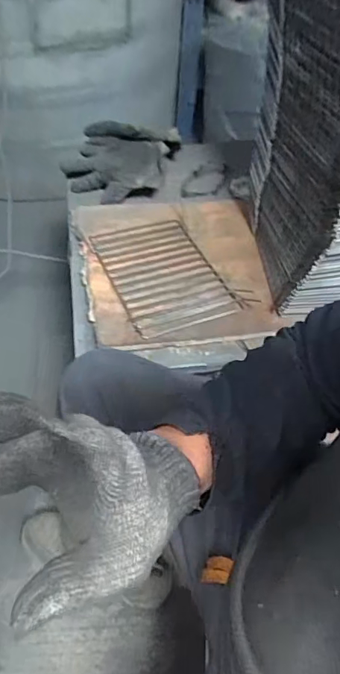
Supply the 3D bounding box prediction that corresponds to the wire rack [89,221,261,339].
[{"bbox_3d":[-0.011,-0.121,0.835,0.197,0.009,0.261,-17,53,-18],"label":"wire rack"}]

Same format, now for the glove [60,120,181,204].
[{"bbox_3d":[-0.102,-0.377,0.987,0.250,0.099,0.155,0,50,-4],"label":"glove"}]

